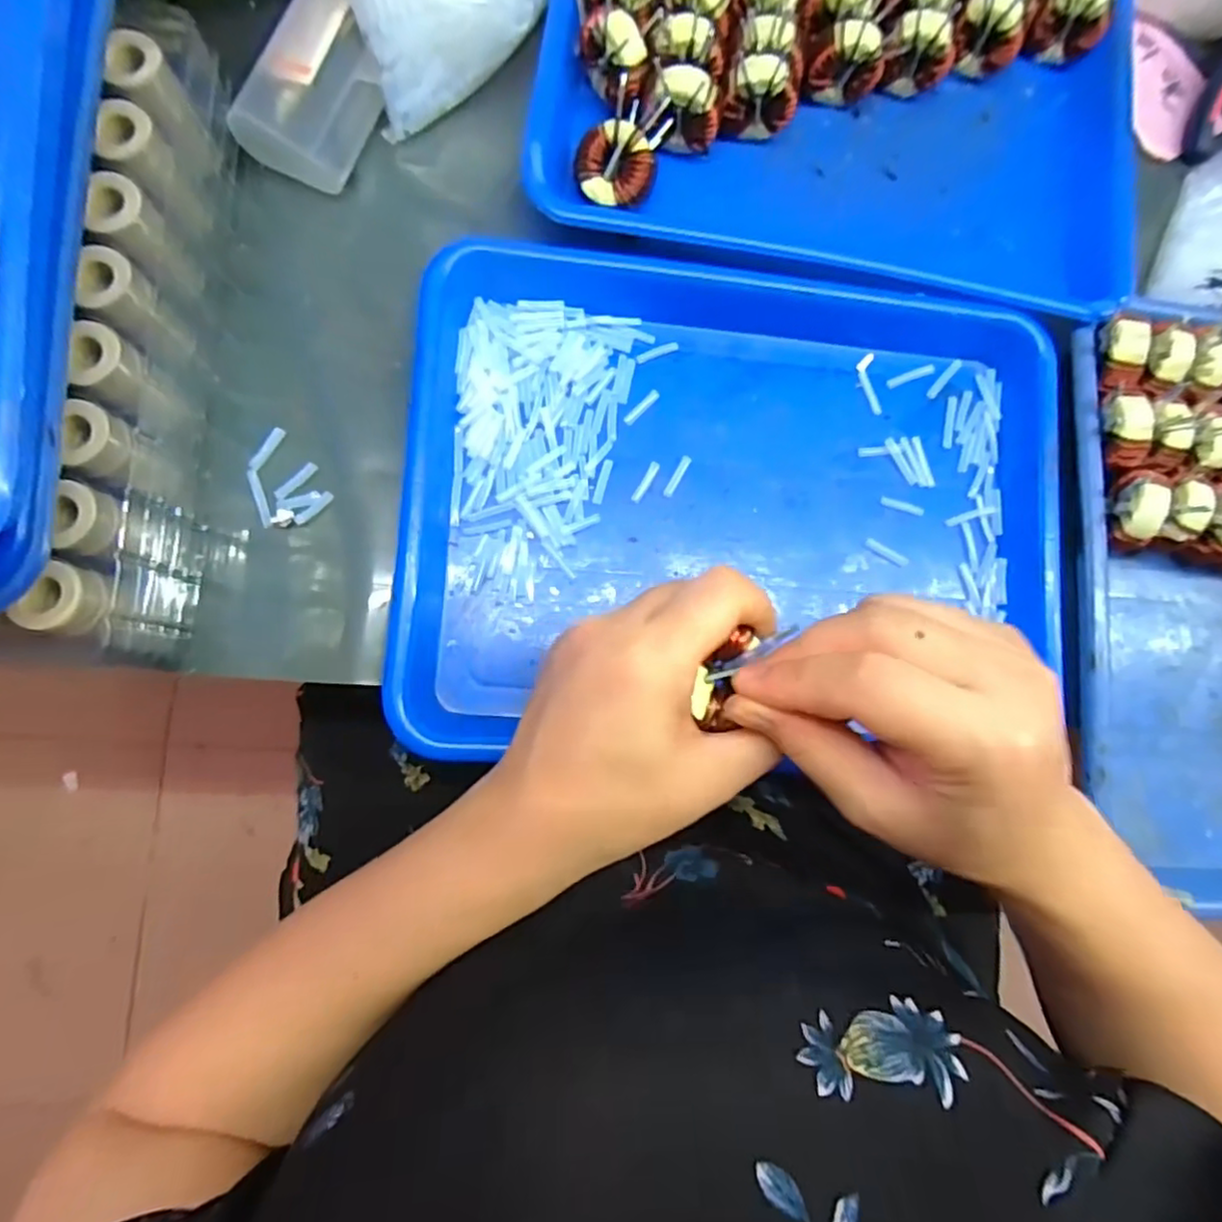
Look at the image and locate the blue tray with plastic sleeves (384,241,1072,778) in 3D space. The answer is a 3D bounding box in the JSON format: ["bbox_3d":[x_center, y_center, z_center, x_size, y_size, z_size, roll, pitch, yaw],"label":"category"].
[{"bbox_3d":[0.066,-0.054,0.329,0.328,0.029,0.244,4,84,-7],"label":"blue tray with plastic sleeves"}]

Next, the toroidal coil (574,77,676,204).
[{"bbox_3d":[0.006,-0.242,0.336,0.040,0.027,0.057,19,82,-5],"label":"toroidal coil"}]

